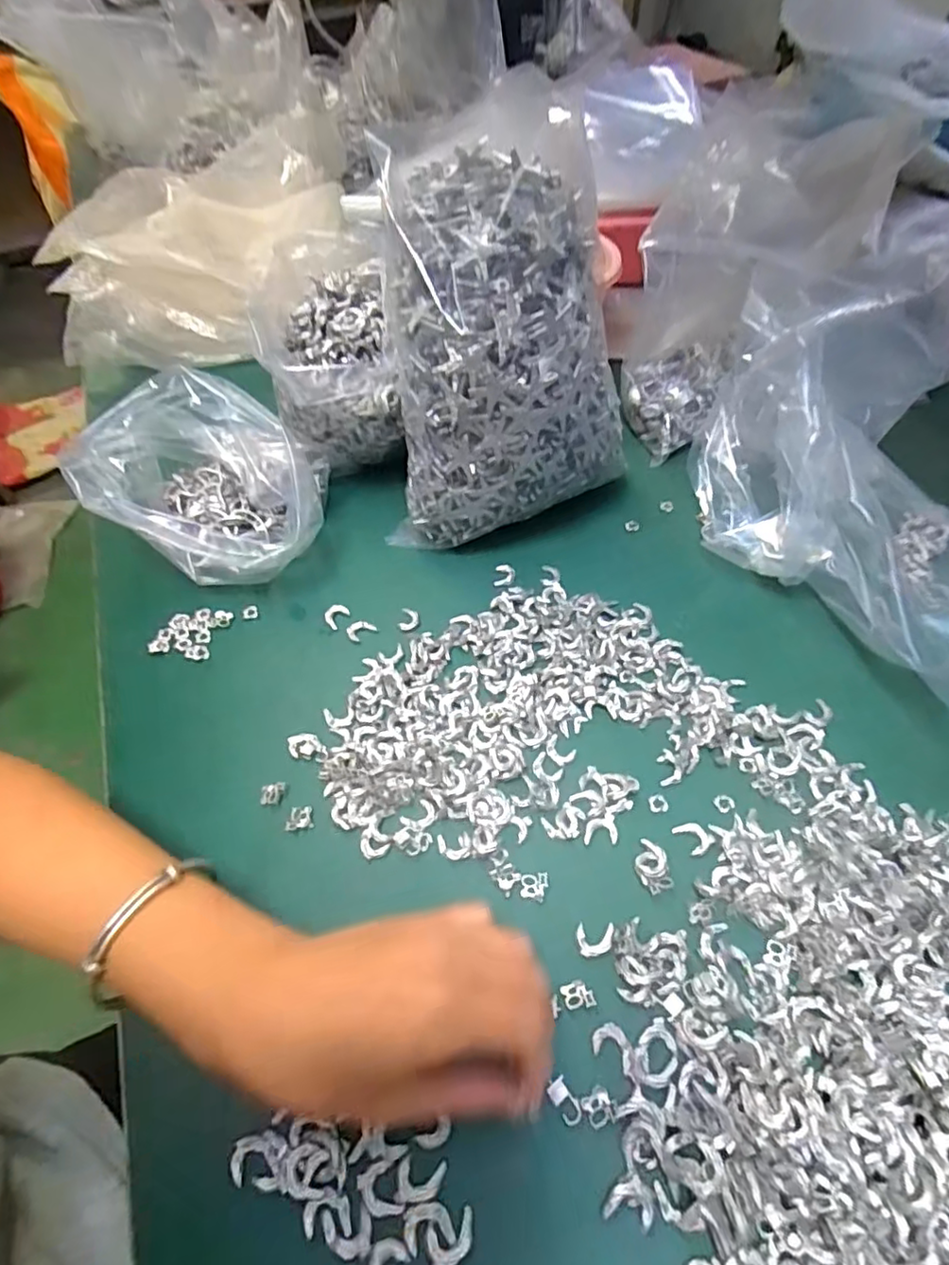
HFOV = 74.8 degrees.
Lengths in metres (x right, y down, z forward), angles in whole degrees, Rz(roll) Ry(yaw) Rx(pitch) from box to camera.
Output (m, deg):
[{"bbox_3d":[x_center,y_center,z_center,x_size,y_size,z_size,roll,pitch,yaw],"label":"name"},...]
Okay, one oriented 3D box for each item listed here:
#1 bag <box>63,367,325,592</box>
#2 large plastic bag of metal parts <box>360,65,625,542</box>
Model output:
[{"bbox_3d":[-0.187,-0.102,0.439,0.153,0.109,0.113,-3,51,0],"label":"bag"},{"bbox_3d":[0.020,-0.168,0.409,0.154,0.228,0.119,11,52,10],"label":"large plastic bag of metal parts"}]

